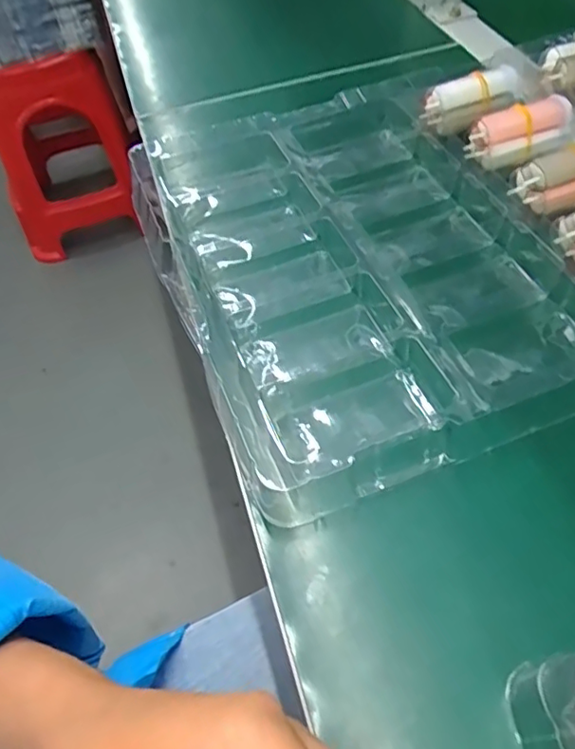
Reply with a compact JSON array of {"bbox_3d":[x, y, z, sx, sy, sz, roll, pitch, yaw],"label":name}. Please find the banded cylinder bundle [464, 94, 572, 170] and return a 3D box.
[{"bbox_3d":[0.157,-0.162,0.383,0.068,0.029,0.028,-12,53,-3],"label":"banded cylinder bundle"}]

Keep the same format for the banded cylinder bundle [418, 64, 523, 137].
[{"bbox_3d":[0.134,-0.196,0.410,0.071,0.026,0.028,-21,53,7],"label":"banded cylinder bundle"}]

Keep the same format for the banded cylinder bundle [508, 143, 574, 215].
[{"bbox_3d":[0.180,-0.126,0.356,0.065,0.025,0.033,-17,53,-7],"label":"banded cylinder bundle"}]

